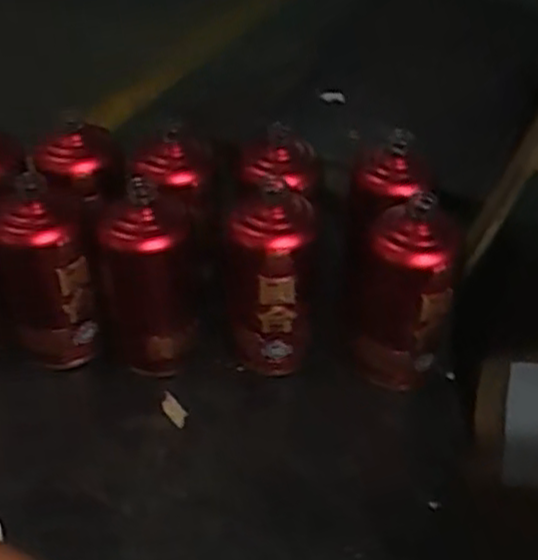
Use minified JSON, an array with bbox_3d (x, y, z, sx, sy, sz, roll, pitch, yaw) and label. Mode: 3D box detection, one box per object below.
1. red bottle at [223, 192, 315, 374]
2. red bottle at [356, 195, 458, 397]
[{"bbox_3d":[0.004,0.001,0.666,0.075,0.162,0.075,0,36,6],"label":"red bottle"},{"bbox_3d":[0.116,0.014,0.646,0.080,0.165,0.064,4,36,12],"label":"red bottle"}]

